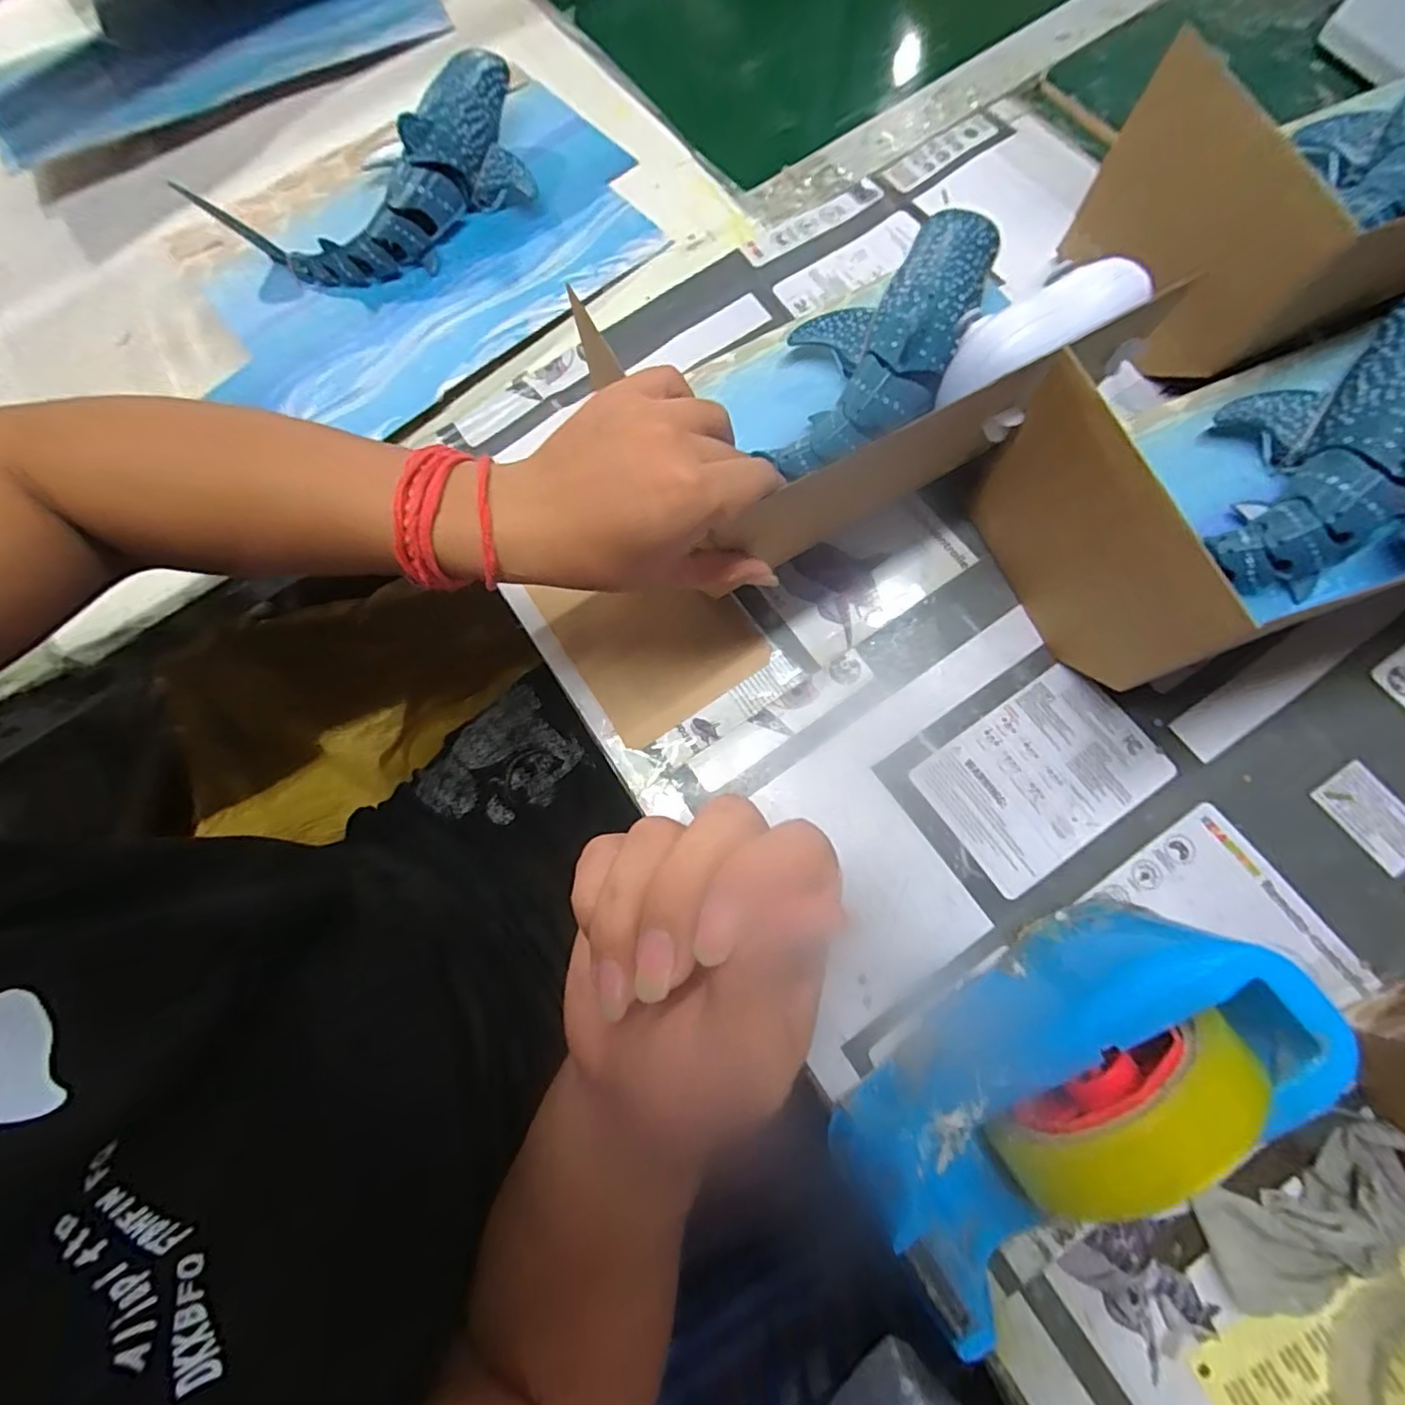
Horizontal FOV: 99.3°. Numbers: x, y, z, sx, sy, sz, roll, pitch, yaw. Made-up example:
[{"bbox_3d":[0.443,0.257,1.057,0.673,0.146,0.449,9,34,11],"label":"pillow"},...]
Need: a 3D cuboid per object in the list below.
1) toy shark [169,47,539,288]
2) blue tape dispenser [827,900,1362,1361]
[{"bbox_3d":[-0.236,-0.397,0.455,0.249,0.053,0.123,-38,76,-6],"label":"toy shark"},{"bbox_3d":[0.149,0.166,0.262,0.191,0.123,0.069,-32,75,-5],"label":"blue tape dispenser"}]

